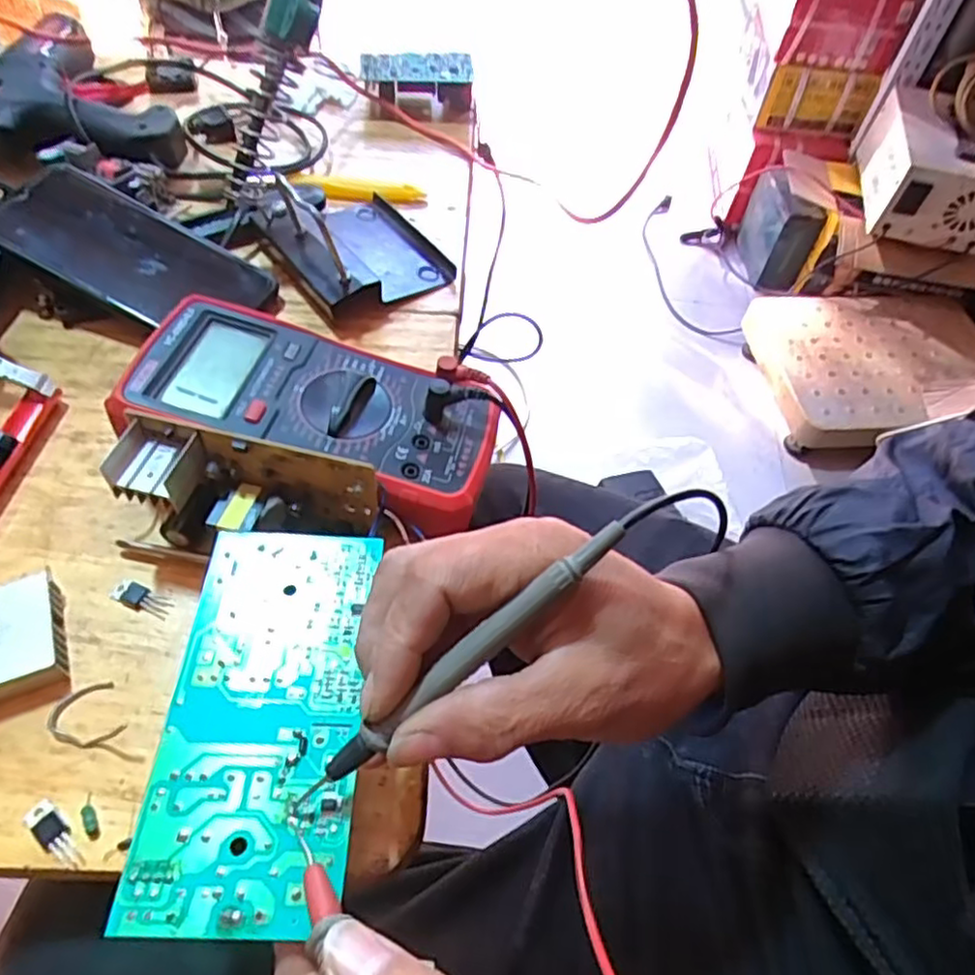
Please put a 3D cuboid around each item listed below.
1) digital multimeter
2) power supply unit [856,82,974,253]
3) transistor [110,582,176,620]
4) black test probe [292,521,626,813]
[{"bbox_3d":[-0.084,-0.035,0.351,0.181,0.053,0.090,13,54,4],"label":"digital multimeter"},{"bbox_3d":[0.805,-0.570,1.207,0.204,0.139,0.286,13,54,5],"label":"power supply unit"},{"bbox_3d":[-0.163,0.051,0.317,0.030,0.005,0.010,19,55,9],"label":"transistor"},{"bbox_3d":[-0.012,0.062,0.226,0.149,0.013,0.008,-41,63,4],"label":"black test probe"}]

